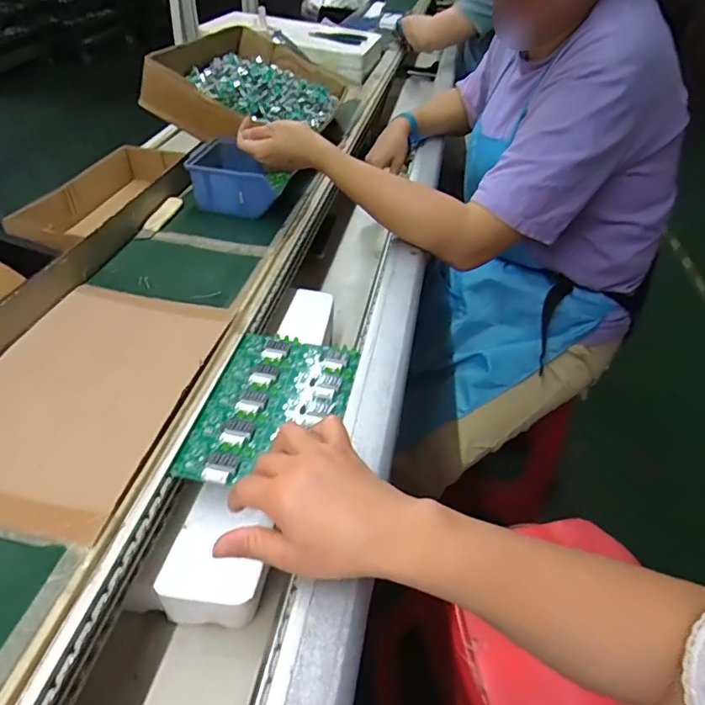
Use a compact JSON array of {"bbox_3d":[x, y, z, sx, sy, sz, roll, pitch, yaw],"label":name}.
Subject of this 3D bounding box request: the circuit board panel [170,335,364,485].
[{"bbox_3d":[-0.069,0.046,0.478,0.125,0.014,0.183,10,42,6],"label":"circuit board panel"}]

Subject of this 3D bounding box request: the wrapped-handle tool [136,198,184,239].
[{"bbox_3d":[-0.264,-0.188,0.704,0.019,0.013,0.107,10,42,6],"label":"wrapped-handle tool"}]

